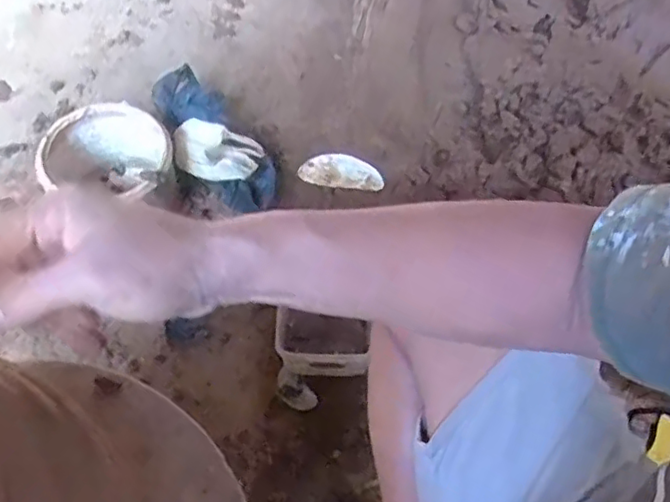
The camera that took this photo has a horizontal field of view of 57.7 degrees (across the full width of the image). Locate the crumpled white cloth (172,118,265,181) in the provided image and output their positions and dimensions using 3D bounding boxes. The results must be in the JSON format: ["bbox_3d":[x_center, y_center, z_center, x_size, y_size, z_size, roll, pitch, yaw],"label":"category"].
[{"bbox_3d":[-0.190,-0.155,0.922,0.144,0.054,0.090,19,61,7],"label":"crumpled white cloth"}]

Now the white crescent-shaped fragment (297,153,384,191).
[{"bbox_3d":[0.012,-0.134,1.020,0.139,0.025,0.062,9,61,2],"label":"white crescent-shaped fragment"}]

